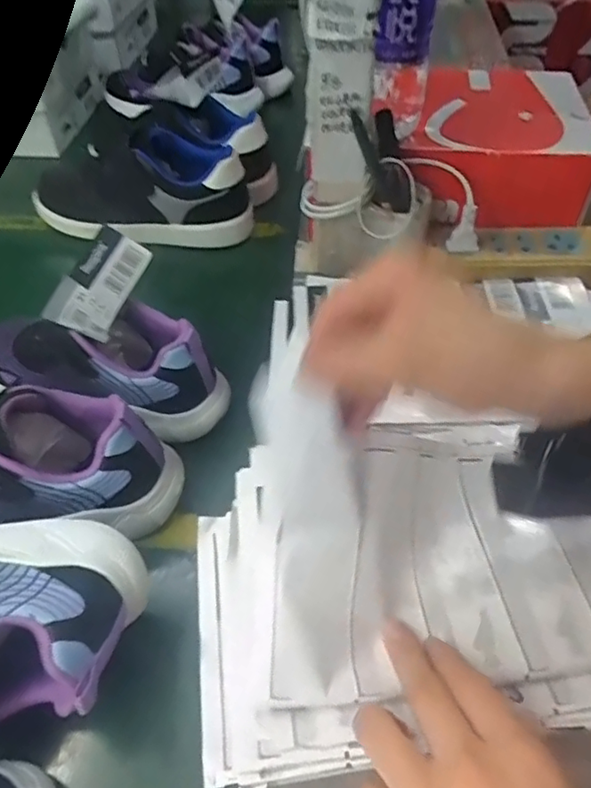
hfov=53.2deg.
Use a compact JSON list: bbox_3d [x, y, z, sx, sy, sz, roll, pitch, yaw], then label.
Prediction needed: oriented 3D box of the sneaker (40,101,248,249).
[{"bbox_3d":[-0.158,-0.220,0.588,0.219,0.108,0.077,7,49,8],"label":"sneaker"}]

